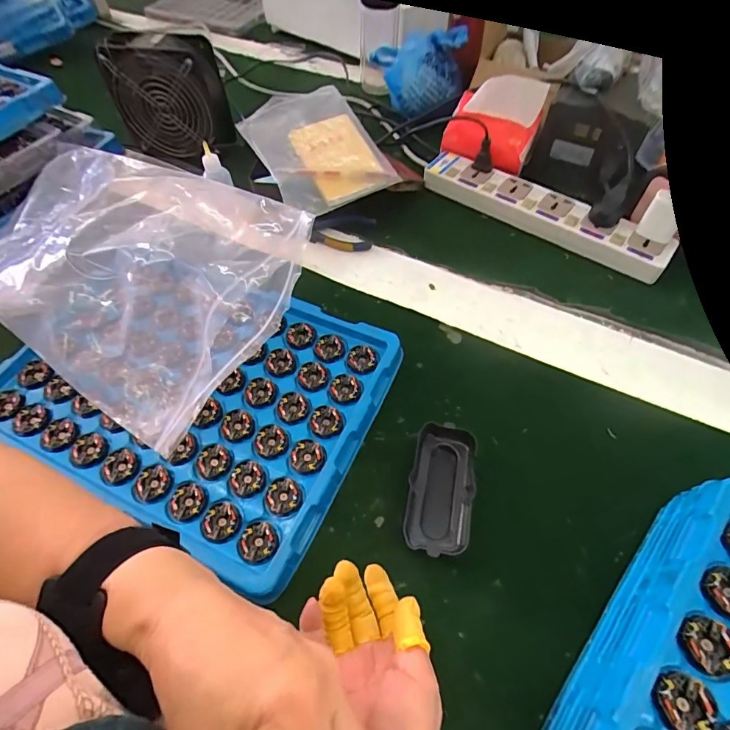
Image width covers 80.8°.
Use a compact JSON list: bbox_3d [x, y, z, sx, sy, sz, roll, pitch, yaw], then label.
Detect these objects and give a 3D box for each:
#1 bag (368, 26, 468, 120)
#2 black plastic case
[{"bbox_3d":[0.088,-0.500,0.719,0.119,0.102,0.163,-12,57,-8],"label":"bag"},{"bbox_3d":[0.067,0.109,0.376,0.053,0.021,0.109,11,58,9],"label":"black plastic case"}]

